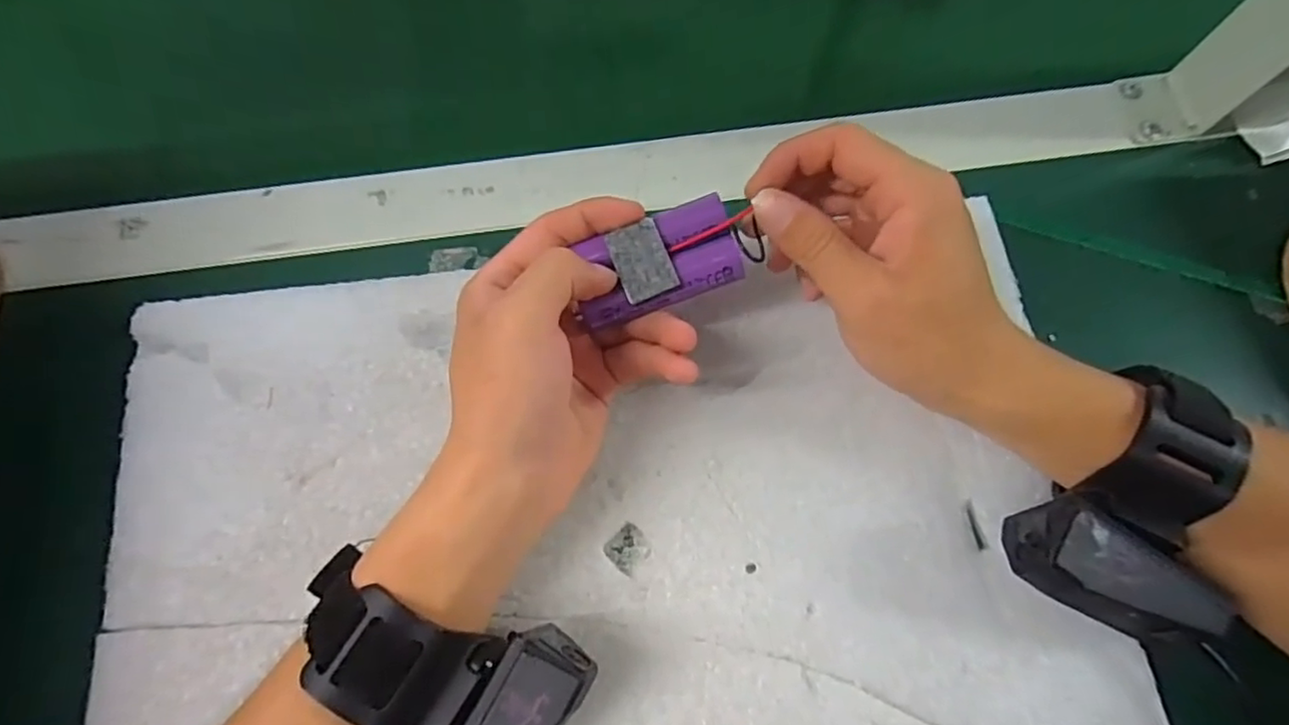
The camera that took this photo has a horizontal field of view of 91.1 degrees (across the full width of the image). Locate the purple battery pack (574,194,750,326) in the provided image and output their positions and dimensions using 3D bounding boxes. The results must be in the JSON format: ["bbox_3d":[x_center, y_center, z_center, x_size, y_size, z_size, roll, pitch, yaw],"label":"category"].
[{"bbox_3d":[0.005,-0.039,0.248,0.064,0.017,0.033,-17,73,-6],"label":"purple battery pack"}]

